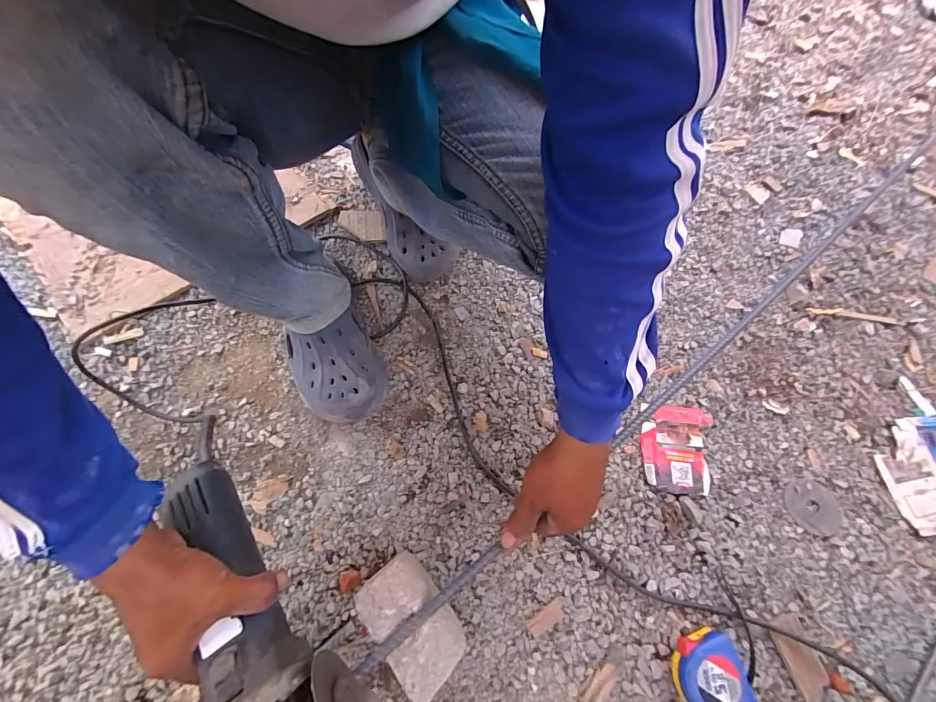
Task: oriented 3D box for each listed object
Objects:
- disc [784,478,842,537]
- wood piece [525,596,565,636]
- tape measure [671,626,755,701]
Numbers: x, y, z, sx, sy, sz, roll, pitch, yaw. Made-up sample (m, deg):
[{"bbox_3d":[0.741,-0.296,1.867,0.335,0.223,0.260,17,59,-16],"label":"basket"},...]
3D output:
[{"bbox_3d":[0.431,0.194,0.495,0.068,0.005,0.063,1,65,-2],"label":"disc"},{"bbox_3d":[0.087,0.293,0.438,0.046,0.004,0.019,-28,69,-15],"label":"wood piece"},{"bbox_3d":[0.247,0.331,0.408,0.067,0.041,0.070,1,65,-2],"label":"tape measure"}]

